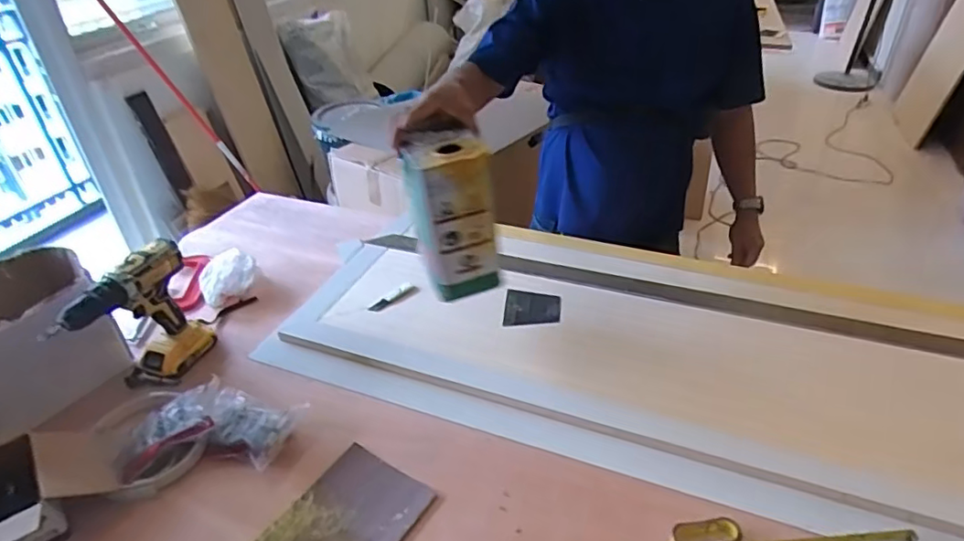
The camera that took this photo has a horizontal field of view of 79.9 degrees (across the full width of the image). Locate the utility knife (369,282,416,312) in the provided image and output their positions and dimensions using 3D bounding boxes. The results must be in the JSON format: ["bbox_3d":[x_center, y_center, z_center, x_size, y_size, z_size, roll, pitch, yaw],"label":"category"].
[{"bbox_3d":[-0.167,0.049,1.064,0.093,0.016,0.025,-28,42,-30],"label":"utility knife"}]

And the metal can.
[{"bbox_3d":[-0.046,-0.086,0.870,0.101,0.218,0.134,-10,36,-11],"label":"metal can"}]

